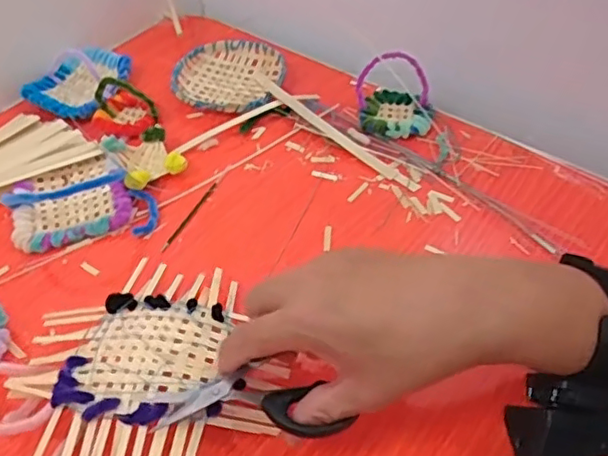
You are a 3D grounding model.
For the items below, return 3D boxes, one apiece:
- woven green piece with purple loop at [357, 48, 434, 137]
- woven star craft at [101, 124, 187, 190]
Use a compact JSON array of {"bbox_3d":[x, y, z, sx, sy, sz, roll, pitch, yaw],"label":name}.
[{"bbox_3d":[0.082,-0.122,0.544,0.066,0.059,0.061,2,49,4],"label":"woven green piece with purple loop"},{"bbox_3d":[-0.135,-0.060,0.522,0.053,0.023,0.064,-28,53,-21],"label":"woven star craft"}]

